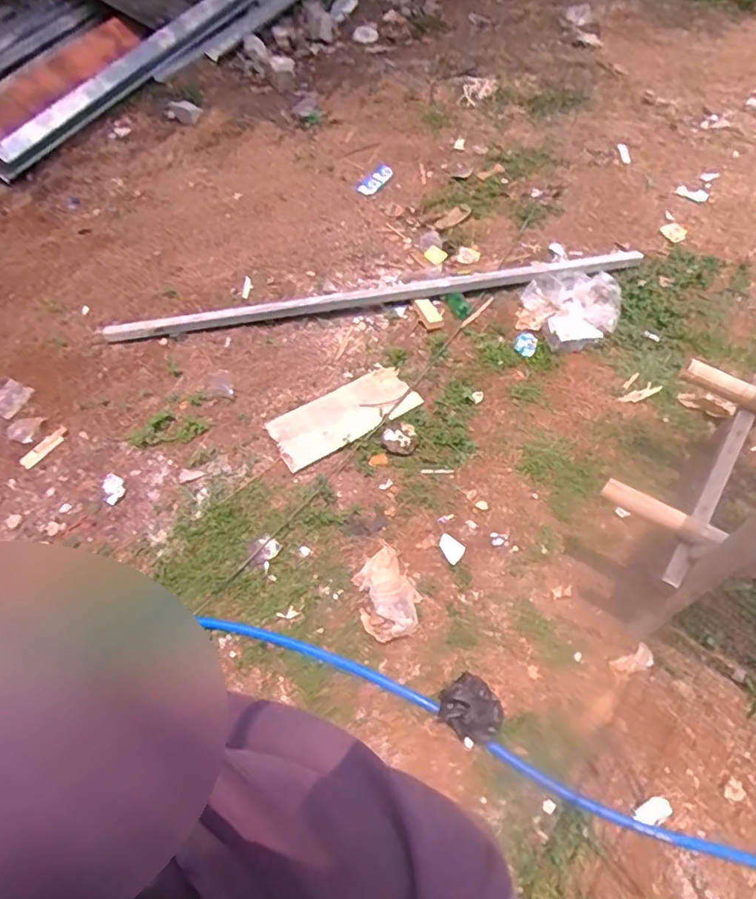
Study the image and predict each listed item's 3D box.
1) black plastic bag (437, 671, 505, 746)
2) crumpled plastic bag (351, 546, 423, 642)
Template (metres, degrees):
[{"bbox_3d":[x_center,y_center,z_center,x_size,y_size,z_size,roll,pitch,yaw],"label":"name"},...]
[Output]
[{"bbox_3d":[0.217,0.612,1.327,0.148,0.111,0.119,34,64,19],"label":"black plastic bag"},{"bbox_3d":[0.018,0.384,1.506,0.166,0.050,0.239,-23,61,-14],"label":"crumpled plastic bag"}]

